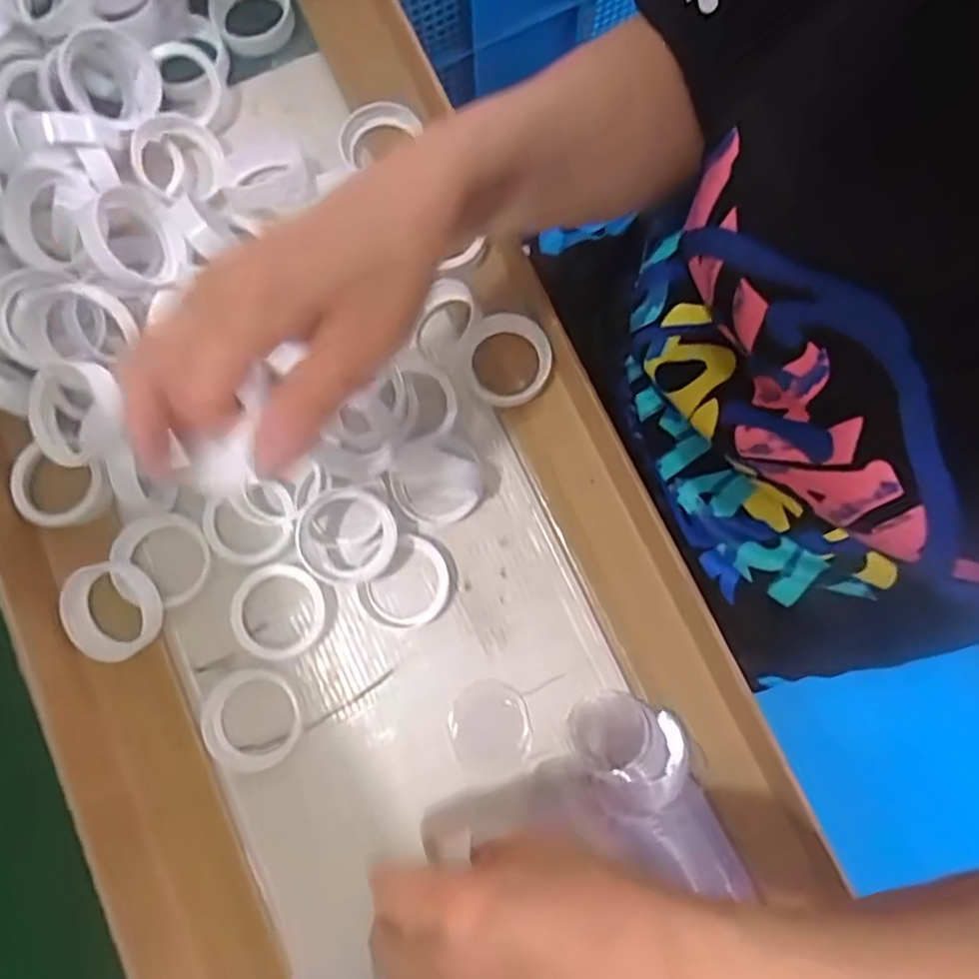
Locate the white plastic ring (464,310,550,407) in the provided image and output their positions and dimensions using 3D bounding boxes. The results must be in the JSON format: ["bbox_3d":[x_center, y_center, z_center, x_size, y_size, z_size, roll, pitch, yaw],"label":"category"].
[{"bbox_3d":[0.011,-0.079,0.407,0.051,0.016,0.054,0,102,-2],"label":"white plastic ring"}]

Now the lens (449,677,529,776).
[{"bbox_3d":[0.000,0.137,0.390,0.045,0.004,0.049,-20,81,-2],"label":"lens"}]

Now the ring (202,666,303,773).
[{"bbox_3d":[-0.134,0.130,0.382,0.050,0.015,0.053,0,81,1],"label":"ring"}]

